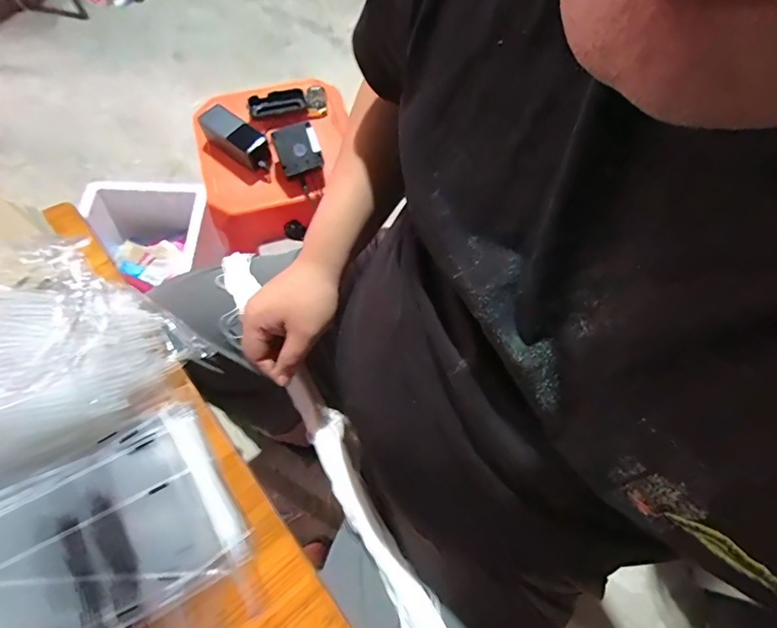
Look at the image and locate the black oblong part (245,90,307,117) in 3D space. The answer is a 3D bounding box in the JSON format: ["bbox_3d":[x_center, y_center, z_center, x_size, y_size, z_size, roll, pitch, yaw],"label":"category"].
[{"bbox_3d":[-0.210,-0.395,0.821,0.105,0.016,0.044,-10,67,-7],"label":"black oblong part"}]

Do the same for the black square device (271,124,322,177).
[{"bbox_3d":[-0.152,-0.278,0.741,0.071,0.073,0.019,-25,25,-14],"label":"black square device"}]

